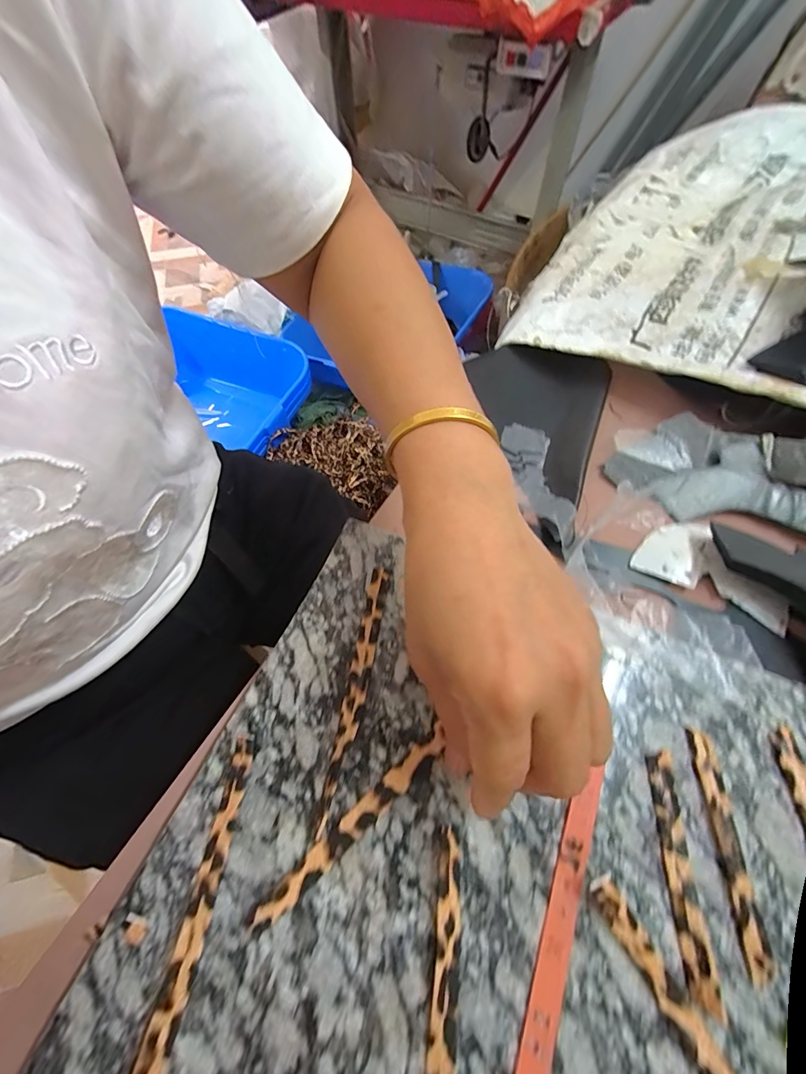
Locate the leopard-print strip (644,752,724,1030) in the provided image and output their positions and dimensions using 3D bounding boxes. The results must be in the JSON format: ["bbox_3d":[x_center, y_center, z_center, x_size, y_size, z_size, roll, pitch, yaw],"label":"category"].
[{"bbox_3d":[0.122,0.144,0.172,0.012,0.005,0.087,4,62,3],"label":"leopard-print strip"}]

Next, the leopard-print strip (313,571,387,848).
[{"bbox_3d":[-0.024,0.078,0.209,0.012,0.006,0.130,9,62,4],"label":"leopard-print strip"}]

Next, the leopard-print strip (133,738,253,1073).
[{"bbox_3d":[-0.087,0.157,0.166,0.011,0.006,0.126,7,62,4],"label":"leopard-print strip"}]

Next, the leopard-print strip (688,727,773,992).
[{"bbox_3d":[0.146,0.137,0.176,0.011,0.004,0.088,2,61,1],"label":"leopard-print strip"}]

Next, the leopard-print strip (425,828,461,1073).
[{"bbox_3d":[0.015,0.192,0.148,0.011,0.006,0.130,6,62,4],"label":"leopard-print strip"}]

